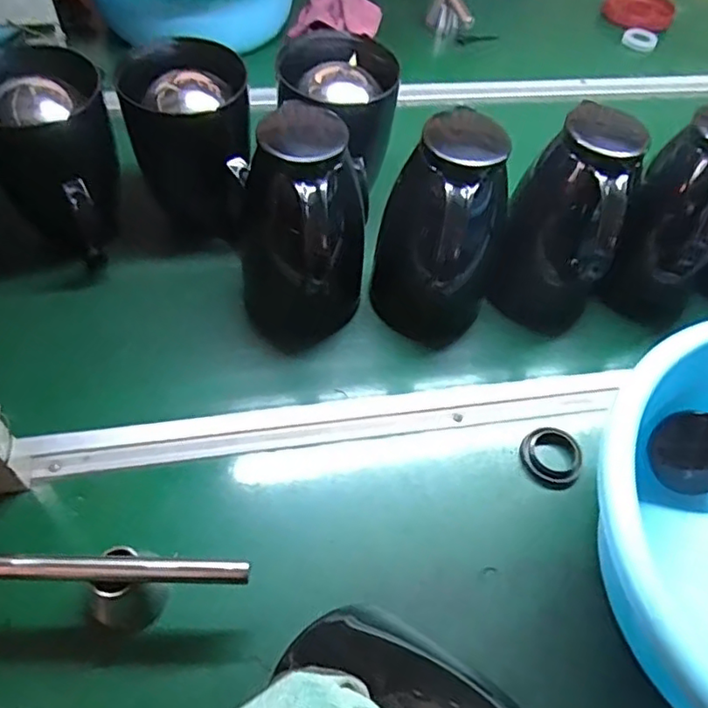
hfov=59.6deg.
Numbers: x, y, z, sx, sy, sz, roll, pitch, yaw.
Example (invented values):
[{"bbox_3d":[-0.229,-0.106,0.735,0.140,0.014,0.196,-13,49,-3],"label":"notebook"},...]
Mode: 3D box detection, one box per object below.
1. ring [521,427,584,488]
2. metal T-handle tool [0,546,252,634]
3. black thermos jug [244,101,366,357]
[{"bbox_3d":[0.187,0.096,0.585,0.057,0.012,0.051,24,56,11],"label":"ring"},{"bbox_3d":[-0.177,0.176,0.470,0.193,0.075,0.043,8,54,0],"label":"metal T-handle tool"},{"bbox_3d":[-0.048,-0.111,0.579,0.111,0.215,0.112,6,54,-2],"label":"black thermos jug"}]

